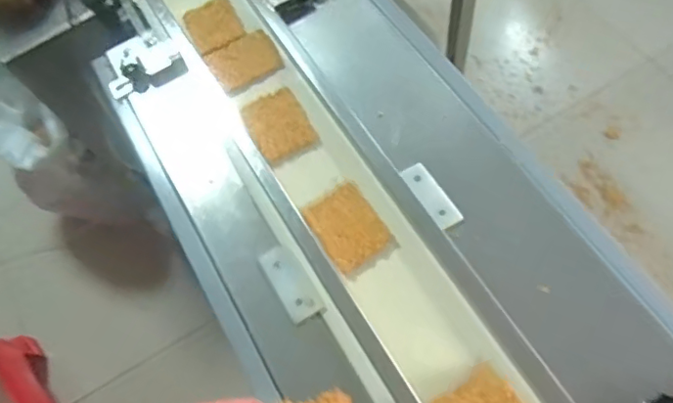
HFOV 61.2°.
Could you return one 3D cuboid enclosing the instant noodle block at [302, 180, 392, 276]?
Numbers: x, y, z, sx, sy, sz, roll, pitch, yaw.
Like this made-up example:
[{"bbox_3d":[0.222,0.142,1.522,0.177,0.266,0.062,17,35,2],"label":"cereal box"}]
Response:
[{"bbox_3d":[0.012,0.027,0.621,0.068,0.009,0.090,-32,65,-9],"label":"instant noodle block"}]

